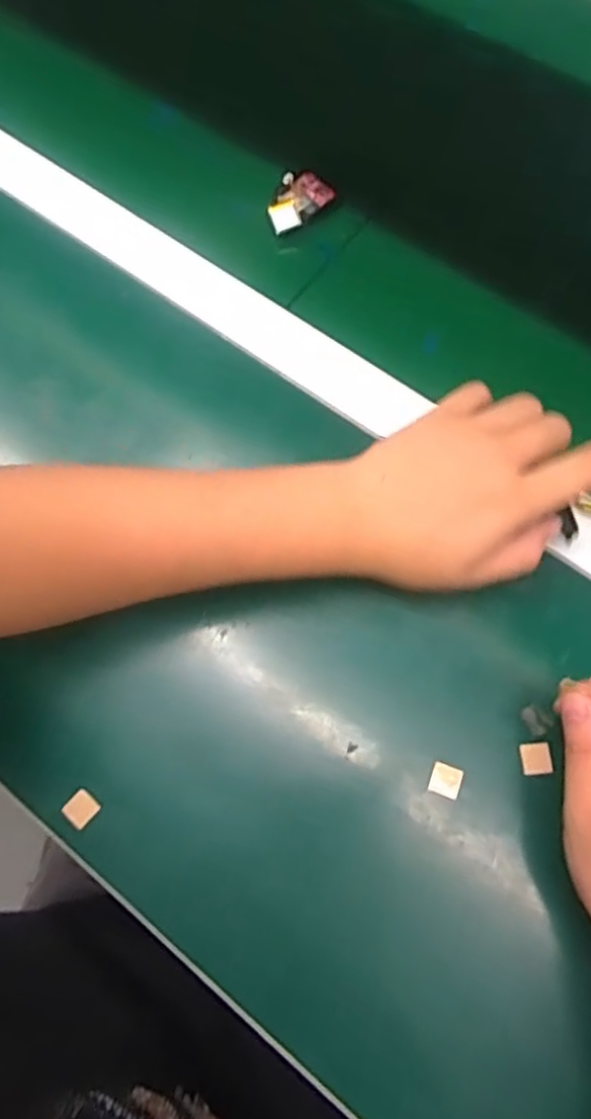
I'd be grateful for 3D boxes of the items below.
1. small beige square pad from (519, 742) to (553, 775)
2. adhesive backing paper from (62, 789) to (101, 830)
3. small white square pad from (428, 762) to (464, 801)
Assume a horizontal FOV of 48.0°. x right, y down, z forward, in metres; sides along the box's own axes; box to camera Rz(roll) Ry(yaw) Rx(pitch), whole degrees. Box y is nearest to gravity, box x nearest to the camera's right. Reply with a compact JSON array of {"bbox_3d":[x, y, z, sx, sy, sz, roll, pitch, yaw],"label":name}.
[{"bbox_3d":[0.131,0.108,0.360,0.015,0.005,0.016,-5,73,0],"label":"small beige square pad"},{"bbox_3d":[-0.118,0.137,0.364,0.016,0.004,0.016,37,78,12],"label":"adhesive backing paper"},{"bbox_3d":[0.082,0.120,0.359,0.016,0.004,0.016,15,79,22],"label":"small white square pad"}]

